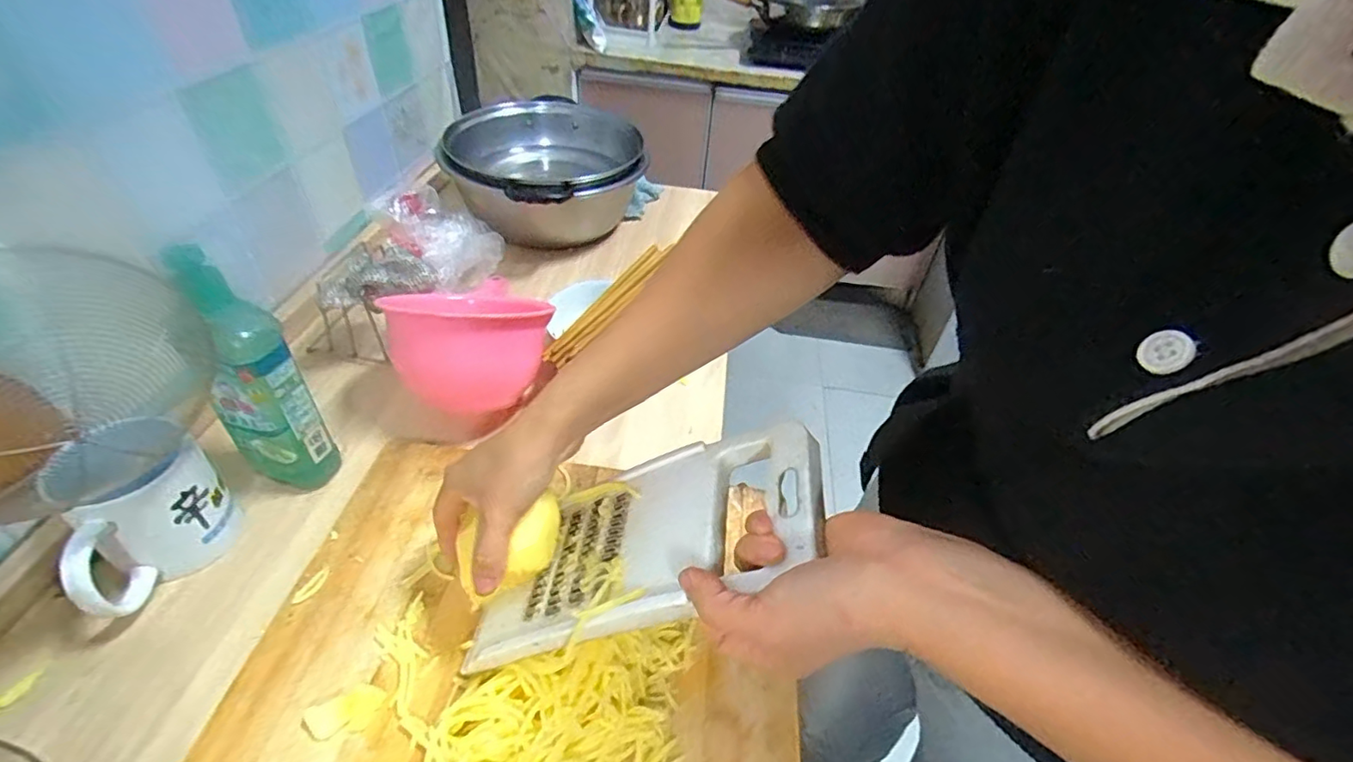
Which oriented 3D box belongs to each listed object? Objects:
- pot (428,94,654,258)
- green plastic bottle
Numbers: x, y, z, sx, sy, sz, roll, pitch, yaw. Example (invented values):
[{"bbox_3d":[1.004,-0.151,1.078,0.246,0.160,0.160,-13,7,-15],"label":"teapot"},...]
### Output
[{"bbox_3d":[-0.181,-0.285,0.815,0.257,0.124,0.280,3,43,-3],"label":"pot"},{"bbox_3d":[-0.321,0.001,0.436,0.067,0.185,0.040,12,41,5],"label":"green plastic bottle"}]

